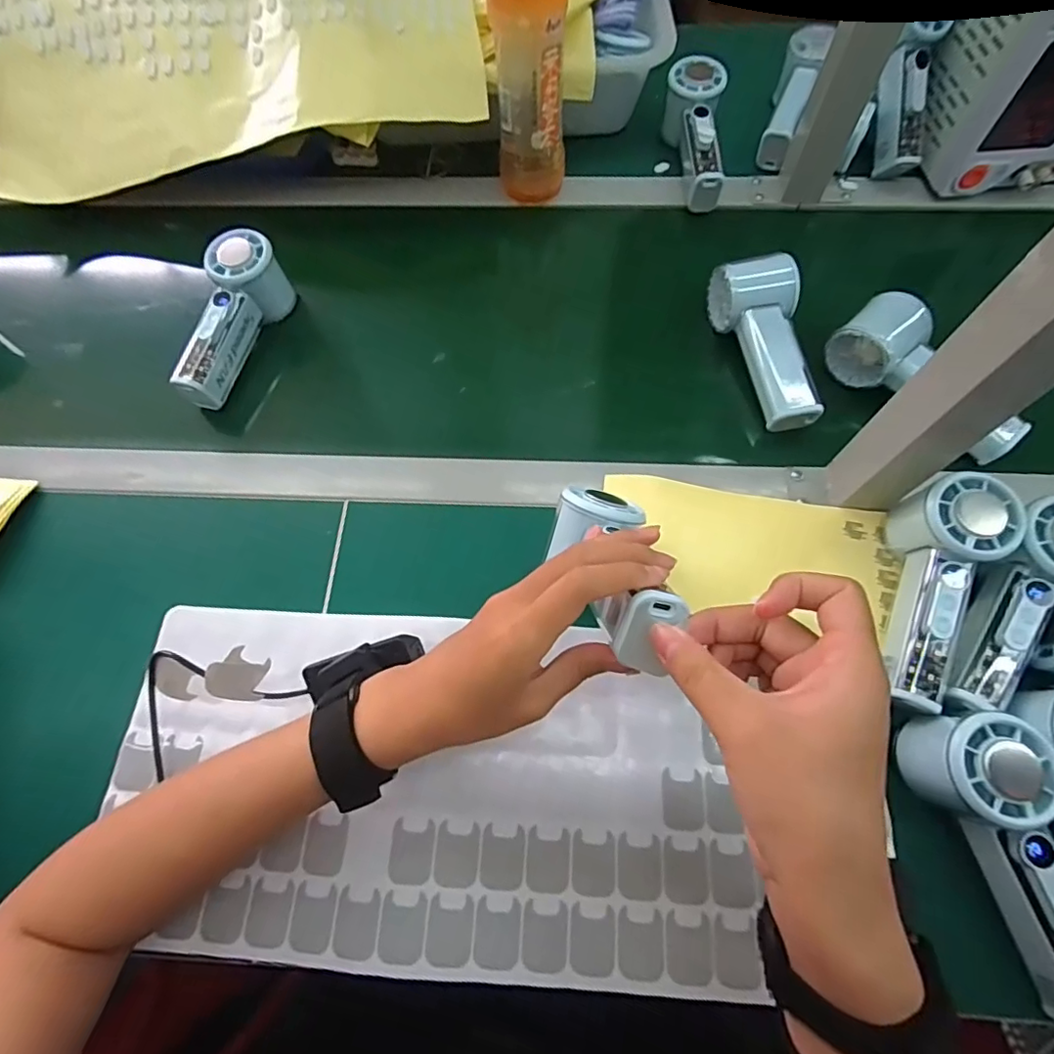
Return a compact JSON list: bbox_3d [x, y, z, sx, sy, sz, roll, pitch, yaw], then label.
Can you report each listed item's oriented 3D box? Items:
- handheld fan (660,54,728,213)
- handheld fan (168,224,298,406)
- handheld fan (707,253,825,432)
[{"bbox_3d":[0.173,-0.394,0.551,0.050,0.054,0.155,-4,82,0],"label":"handheld fan"},{"bbox_3d":[-0.256,-0.178,0.472,0.049,0.061,0.149,8,66,5],"label":"handheld fan"},{"bbox_3d":[0.198,-0.154,0.447,0.057,0.048,0.141,-6,66,-1],"label":"handheld fan"}]

